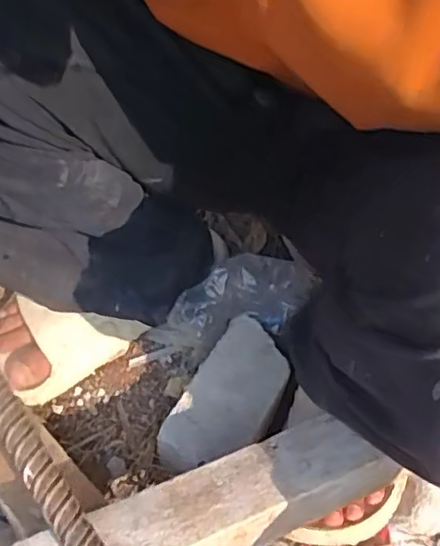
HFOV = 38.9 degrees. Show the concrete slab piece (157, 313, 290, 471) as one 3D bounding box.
[{"bbox_3d":[0.010,0.120,0.587,0.077,0.043,0.149,25,55,13],"label":"concrete slab piece"}]

